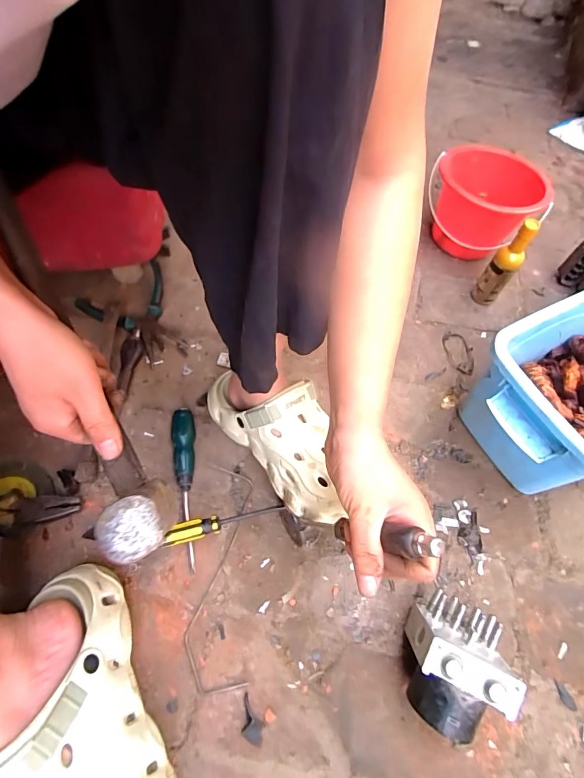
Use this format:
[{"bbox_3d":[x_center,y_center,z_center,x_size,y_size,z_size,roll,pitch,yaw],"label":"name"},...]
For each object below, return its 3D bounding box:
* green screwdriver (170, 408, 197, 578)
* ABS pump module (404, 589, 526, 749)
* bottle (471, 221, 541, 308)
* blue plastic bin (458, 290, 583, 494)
[{"bbox_3d":[-0.131,0.121,0.494,0.028,0.028,0.194,-8,67,-5],"label":"green screwdriver"},{"bbox_3d":[0.161,0.271,0.392,0.085,0.092,0.111,24,64,11],"label":"ABS pump module"},{"bbox_3d":[0.338,-0.198,0.634,0.044,0.157,0.035,34,64,15],"label":"bottle"},{"bbox_3d":[0.366,0.011,0.517,0.288,0.163,0.195,-25,65,-17],"label":"blue plastic bin"}]

